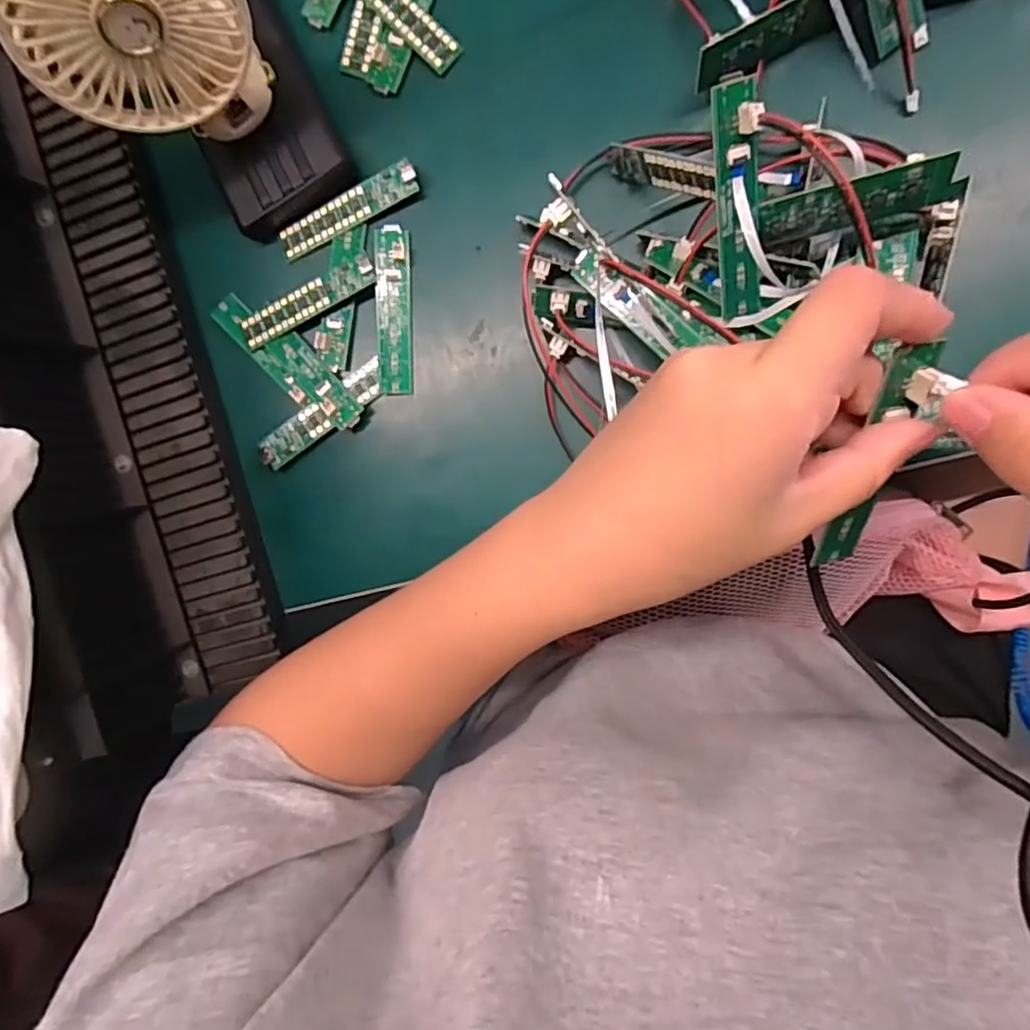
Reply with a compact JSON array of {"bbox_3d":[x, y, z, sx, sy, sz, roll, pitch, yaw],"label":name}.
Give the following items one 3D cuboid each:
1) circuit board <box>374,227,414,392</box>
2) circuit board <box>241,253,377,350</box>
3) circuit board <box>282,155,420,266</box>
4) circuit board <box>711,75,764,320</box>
[{"bbox_3d":[-0.063,-0.107,0.332,0.018,0.005,0.084,-1,98,-11],"label":"circuit board"},{"bbox_3d":[-0.109,-0.113,0.335,0.080,0.008,0.017,-22,89,11],"label":"circuit board"},{"bbox_3d":[-0.088,-0.158,0.328,0.080,0.009,0.016,-21,89,11],"label":"circuit board"},{"bbox_3d":[0.085,-0.114,0.240,0.016,0.013,0.083,-10,126,9],"label":"circuit board"}]

